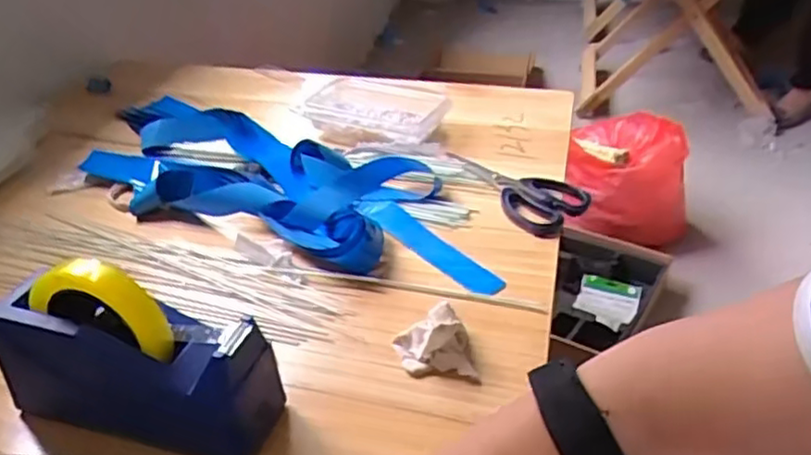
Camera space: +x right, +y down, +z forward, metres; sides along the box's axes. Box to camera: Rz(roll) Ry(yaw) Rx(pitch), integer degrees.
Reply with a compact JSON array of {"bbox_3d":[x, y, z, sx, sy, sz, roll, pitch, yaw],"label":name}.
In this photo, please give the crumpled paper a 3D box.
[{"bbox_3d":[0.025,0.096,0.577,0.062,0.034,0.071,-7,34,-10],"label":"crumpled paper"}]

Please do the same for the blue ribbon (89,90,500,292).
[{"bbox_3d":[-0.168,-0.062,0.806,0.618,0.046,0.222,20,39,28],"label":"blue ribbon"}]

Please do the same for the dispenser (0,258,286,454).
[{"bbox_3d":[-0.203,0.095,0.507,0.201,0.130,0.065,8,35,12],"label":"dispenser"}]

